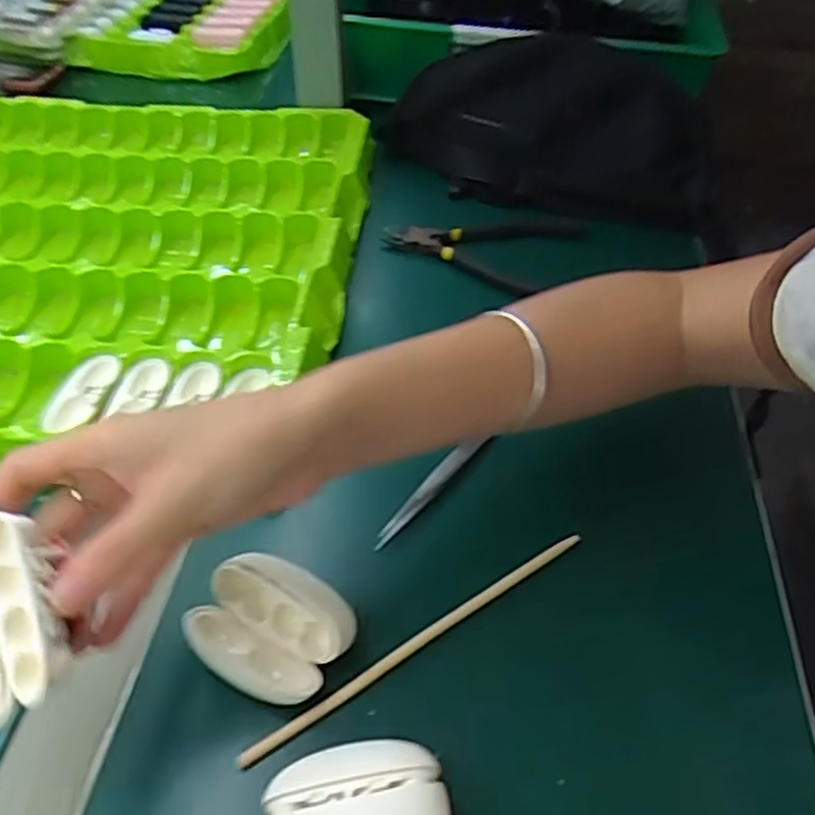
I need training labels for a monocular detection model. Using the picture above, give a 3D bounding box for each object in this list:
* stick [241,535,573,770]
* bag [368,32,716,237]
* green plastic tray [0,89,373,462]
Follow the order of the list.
[{"bbox_3d":[0.009,0.106,0.338,0.188,0.008,0.007,-28,53,-24],"label":"stick"},{"bbox_3d":[0.115,-0.240,0.598,0.265,0.091,0.138,12,48,10],"label":"bag"},{"bbox_3d":[-0.337,-0.122,0.537,0.592,0.046,0.410,4,47,2],"label":"green plastic tray"}]

